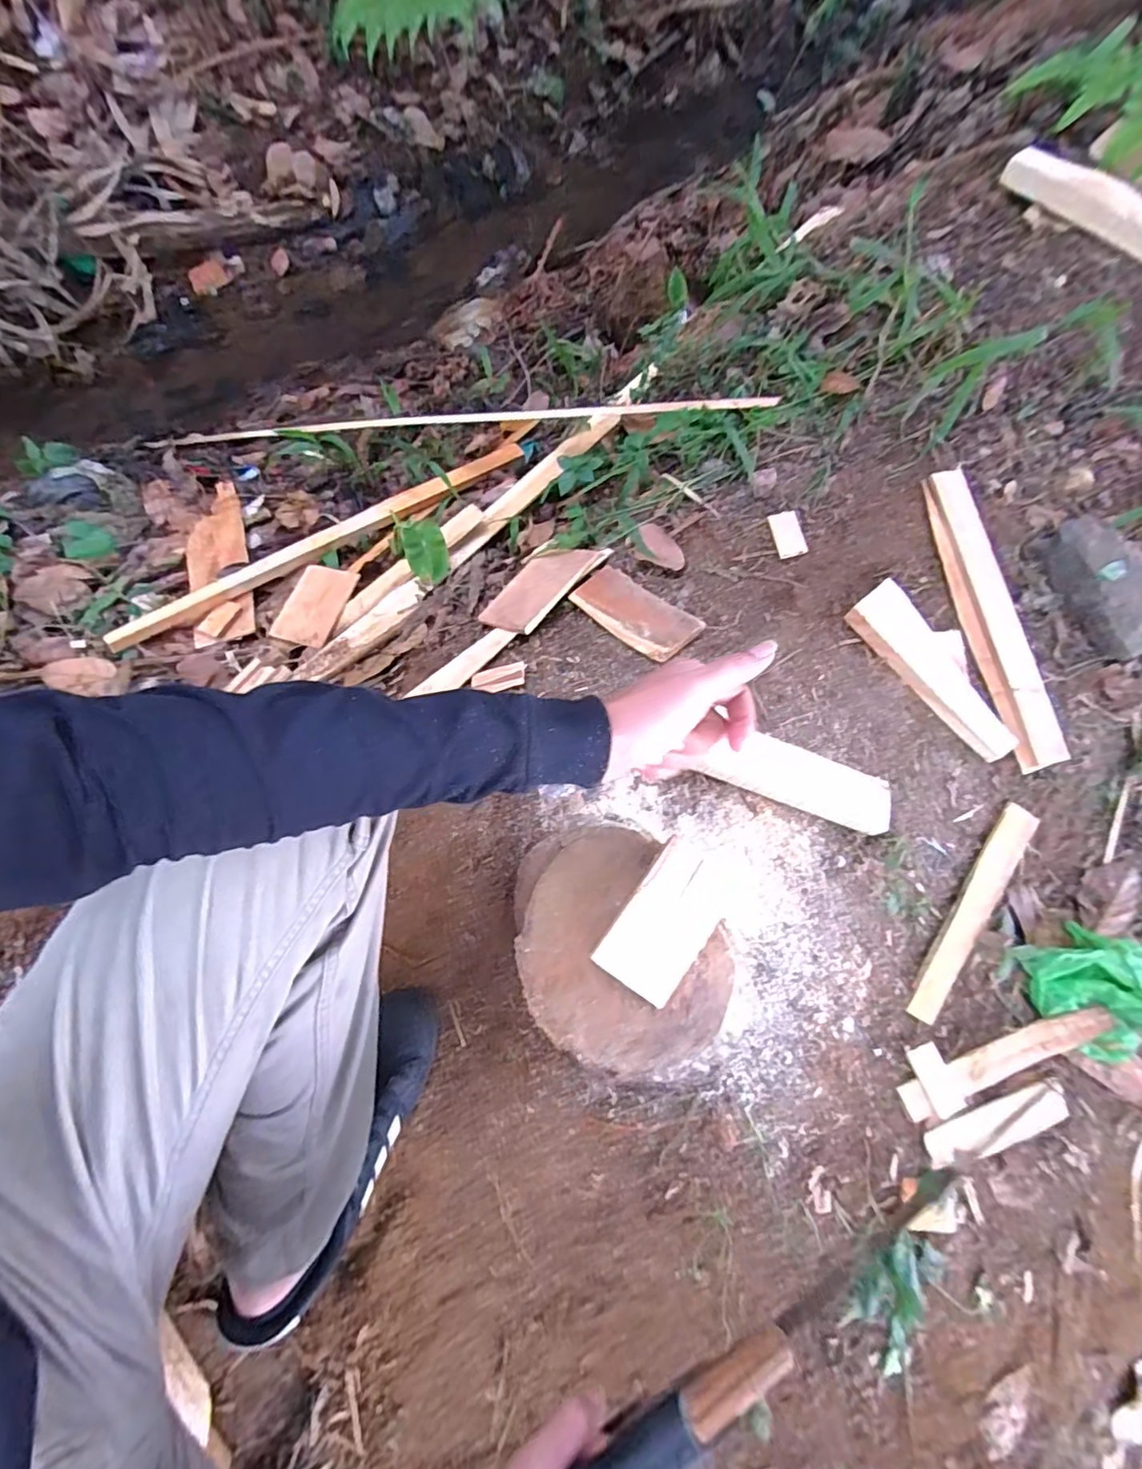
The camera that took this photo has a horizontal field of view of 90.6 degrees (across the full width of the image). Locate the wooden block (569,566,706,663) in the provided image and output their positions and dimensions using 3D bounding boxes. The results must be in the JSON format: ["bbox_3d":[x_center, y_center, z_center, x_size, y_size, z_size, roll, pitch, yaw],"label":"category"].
[{"bbox_3d":[0.087,-0.168,0.772,0.086,0.018,0.190,-39,57,-19],"label":"wooden block"}]

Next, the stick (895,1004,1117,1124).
[{"bbox_3d":[0.539,0.399,0.695,0.305,0.020,0.040,-16,65,-10],"label":"stick"}]

